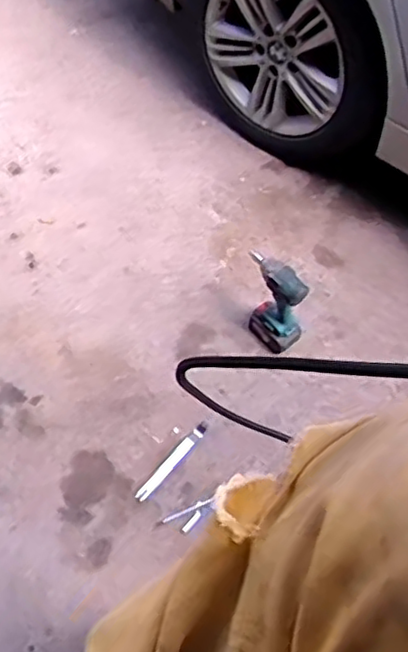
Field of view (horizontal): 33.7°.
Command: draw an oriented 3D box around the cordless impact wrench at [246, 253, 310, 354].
[{"bbox_3d":[0.168,-0.065,1.705,0.079,0.271,0.188,-32,67,-22],"label":"cordless impact wrench"}]

